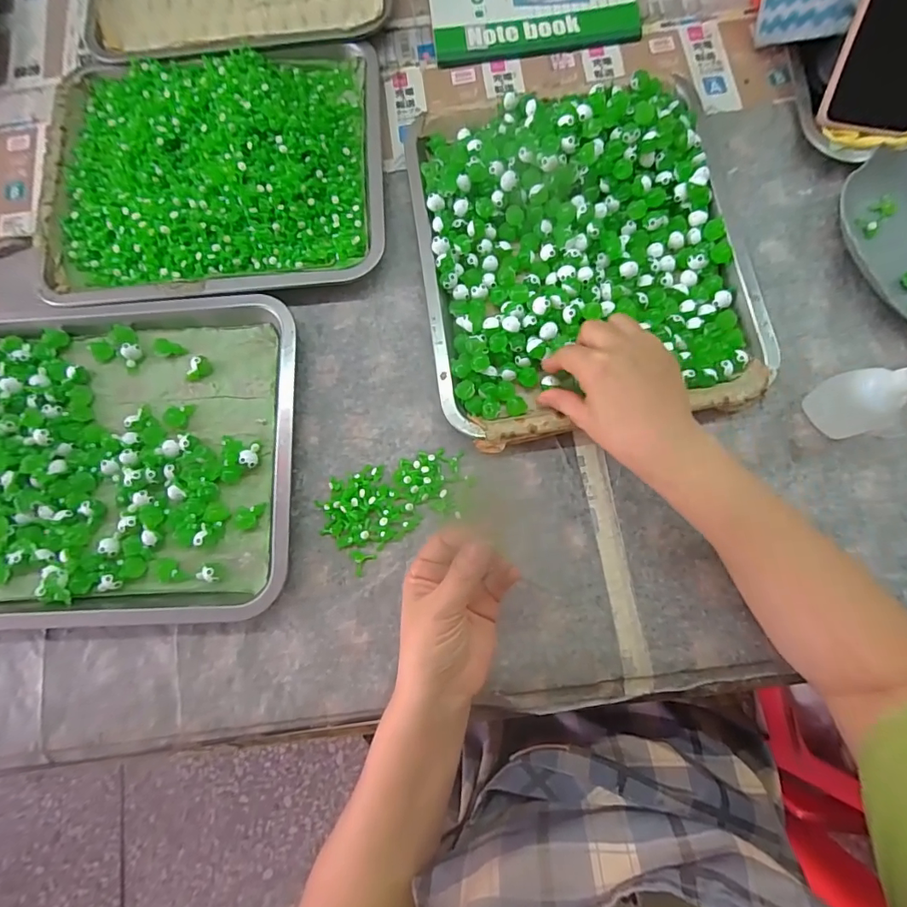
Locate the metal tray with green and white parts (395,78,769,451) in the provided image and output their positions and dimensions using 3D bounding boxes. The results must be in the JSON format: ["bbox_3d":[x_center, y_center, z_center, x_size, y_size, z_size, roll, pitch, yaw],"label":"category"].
[{"bbox_3d":[0.103,-0.168,0.392,0.256,0.037,0.297,-9,80,1],"label":"metal tray with green and white parts"}]

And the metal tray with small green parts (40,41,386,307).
[{"bbox_3d":[-0.216,-0.261,0.433,0.302,0.032,0.249,-6,80,2],"label":"metal tray with small green parts"}]

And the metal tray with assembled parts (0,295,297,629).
[{"bbox_3d":[-0.283,0.001,0.389,0.313,0.021,0.260,-3,80,2],"label":"metal tray with assembled parts"}]

